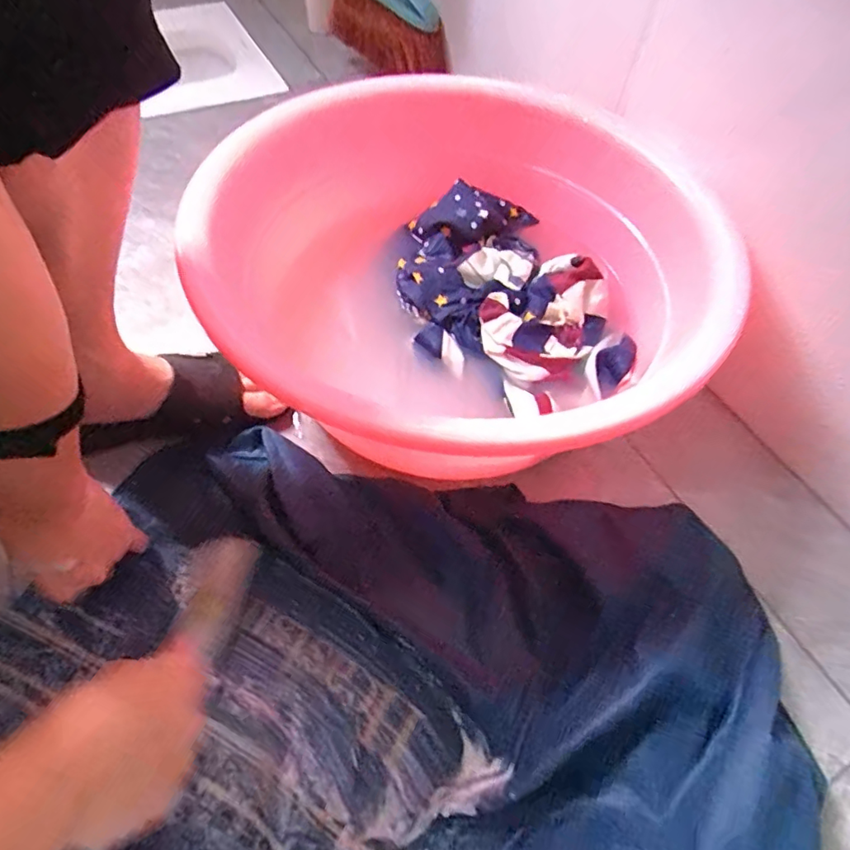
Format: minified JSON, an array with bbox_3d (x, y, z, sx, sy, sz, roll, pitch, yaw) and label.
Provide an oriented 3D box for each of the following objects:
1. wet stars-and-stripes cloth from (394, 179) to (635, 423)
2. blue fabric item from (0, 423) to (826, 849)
[{"bbox_3d":[0.080,-0.146,0.572,0.202,0.051,0.289,-17,62,-12],"label":"wet stars-and-stripes cloth"},{"bbox_3d":[-0.042,0.194,0.408,0.595,0.073,0.370,12,57,4],"label":"blue fabric item"}]

